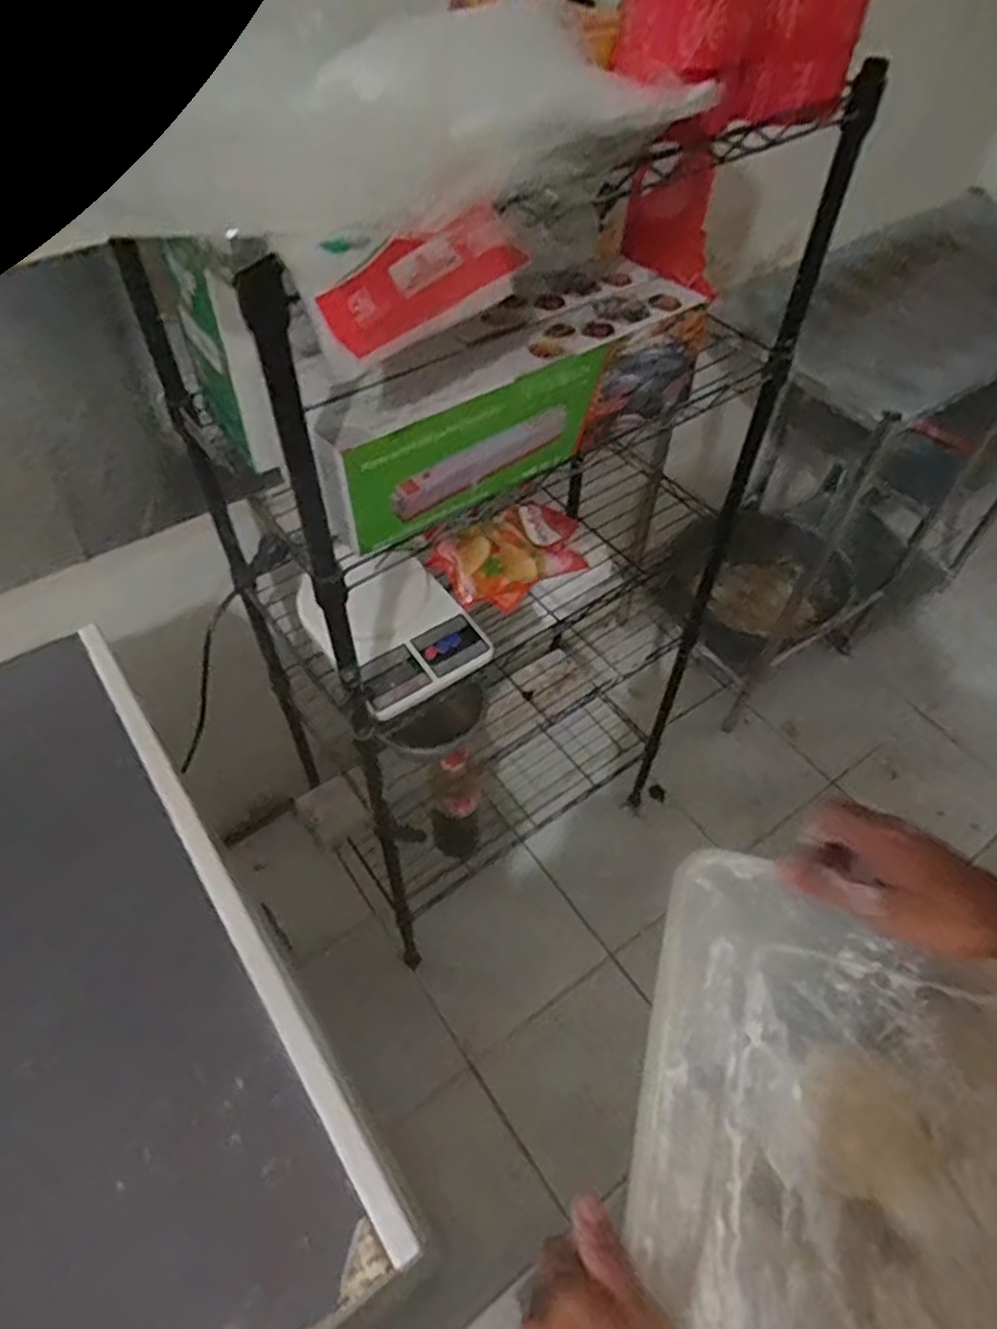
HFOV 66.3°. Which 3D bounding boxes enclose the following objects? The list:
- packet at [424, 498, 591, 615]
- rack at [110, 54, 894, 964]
[{"bbox_3d":[0.022,-0.133,0.903,0.196,0.058,0.103,-29,60,-22],"label":"packet"},{"bbox_3d":[-0.004,-0.120,0.947,0.549,0.963,0.309,-30,60,-22],"label":"rack"}]

